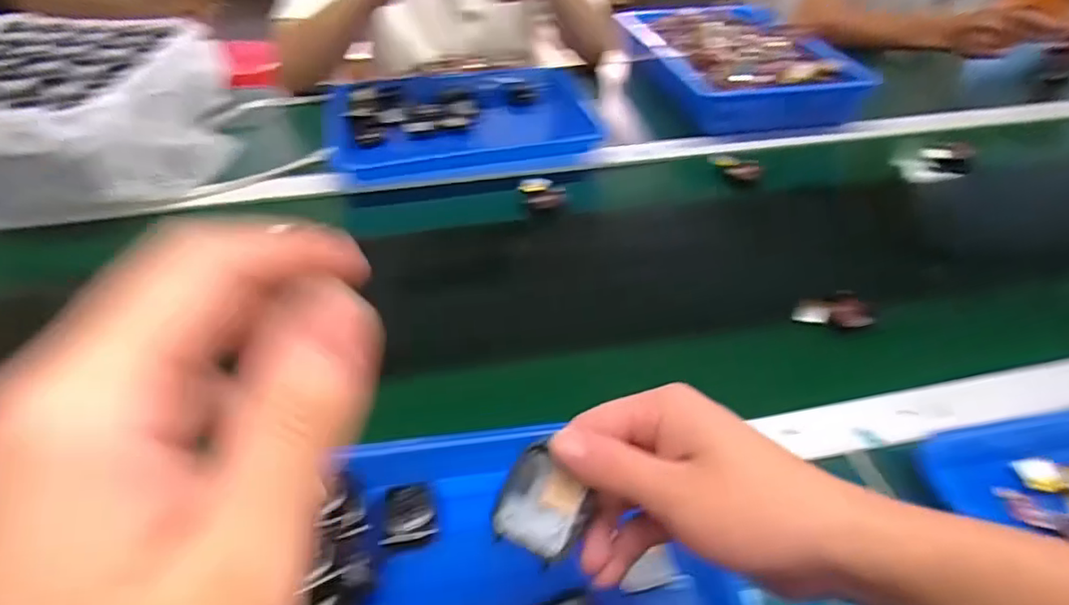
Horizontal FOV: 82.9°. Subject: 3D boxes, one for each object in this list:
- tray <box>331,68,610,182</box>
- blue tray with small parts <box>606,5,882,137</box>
[{"bbox_3d":[-0.091,-0.239,0.784,0.328,0.039,0.217,-9,44,-10],"label":"tray"},{"bbox_3d":[0.302,-0.355,0.917,0.238,0.075,0.315,-8,44,-10],"label":"blue tray with small parts"}]

